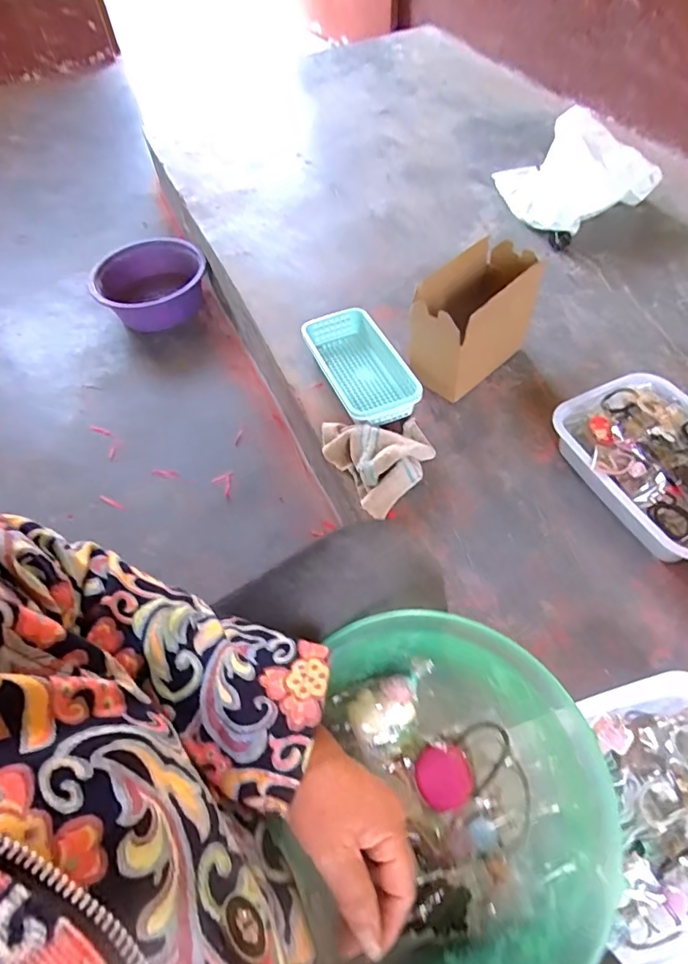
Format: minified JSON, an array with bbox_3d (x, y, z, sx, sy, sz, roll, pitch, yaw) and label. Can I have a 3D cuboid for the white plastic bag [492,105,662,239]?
[{"bbox_3d":[0.494,-0.689,1.129,0.258,0.151,0.275,-25,59,-21],"label":"white plastic bag"}]

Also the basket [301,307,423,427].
[{"bbox_3d":[0.032,-0.201,0.895,0.138,0.061,0.260,-17,56,-16],"label":"basket"}]

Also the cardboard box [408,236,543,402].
[{"bbox_3d":[0.204,-0.260,0.834,0.209,0.179,0.113,-36,63,-26],"label":"cardboard box"}]

